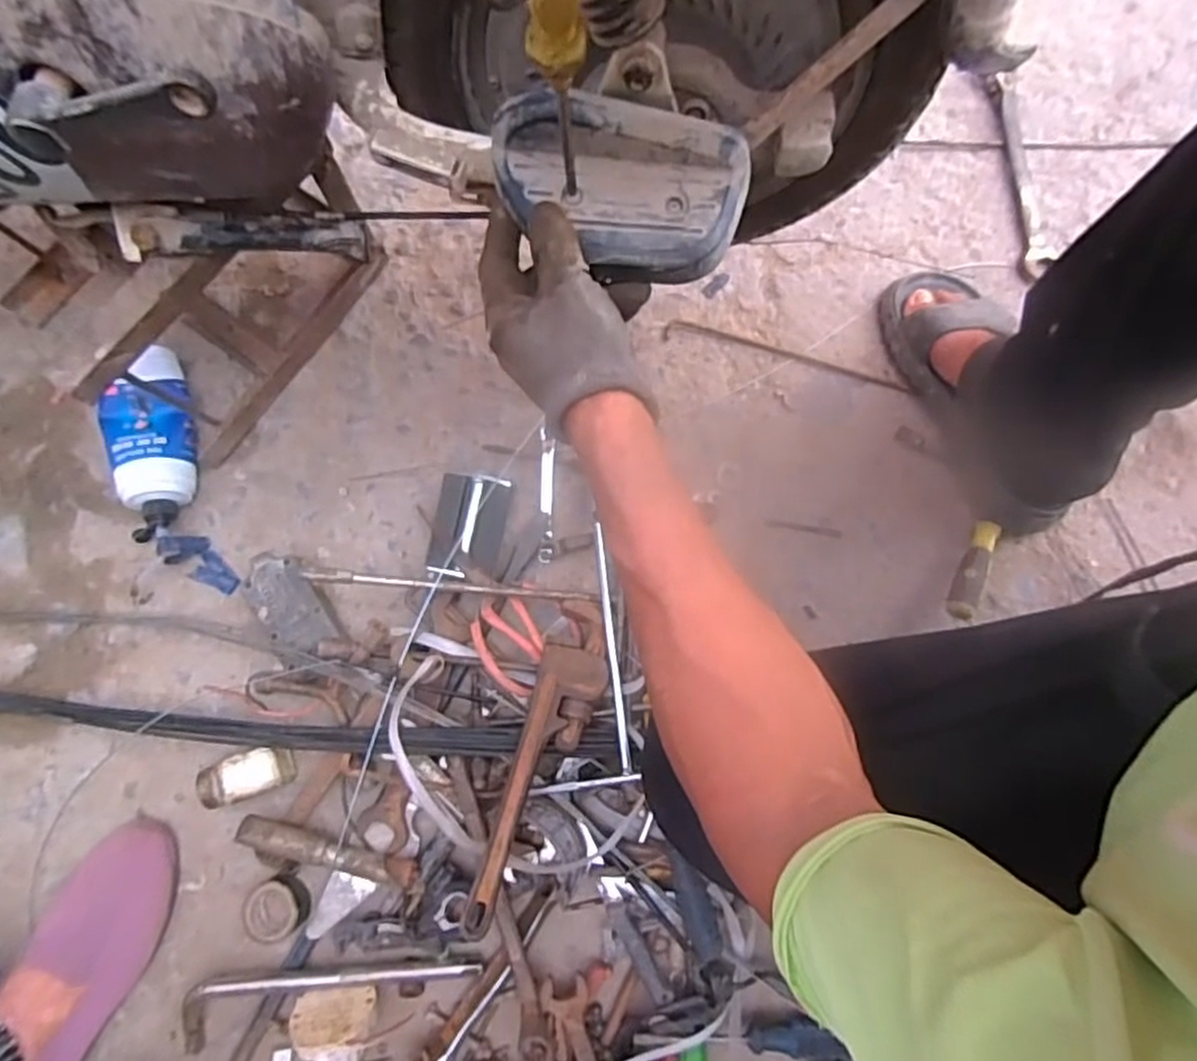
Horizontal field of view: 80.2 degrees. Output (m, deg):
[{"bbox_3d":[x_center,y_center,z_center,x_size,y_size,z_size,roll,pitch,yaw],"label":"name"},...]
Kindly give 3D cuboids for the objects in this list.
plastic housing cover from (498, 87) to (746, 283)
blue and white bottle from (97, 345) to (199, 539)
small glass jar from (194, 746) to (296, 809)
[{"bbox_3d":[0.011,-0.193,0.402,0.144,0.055,0.073,7,77,1],"label":"plastic housing cover"},{"bbox_3d":[-0.444,-0.090,0.714,0.079,0.057,0.179,-18,78,-4],"label":"blue and white bottle"},{"bbox_3d":[-0.328,0.227,0.652,0.085,0.044,0.038,-17,78,-4],"label":"small glass jar"}]

